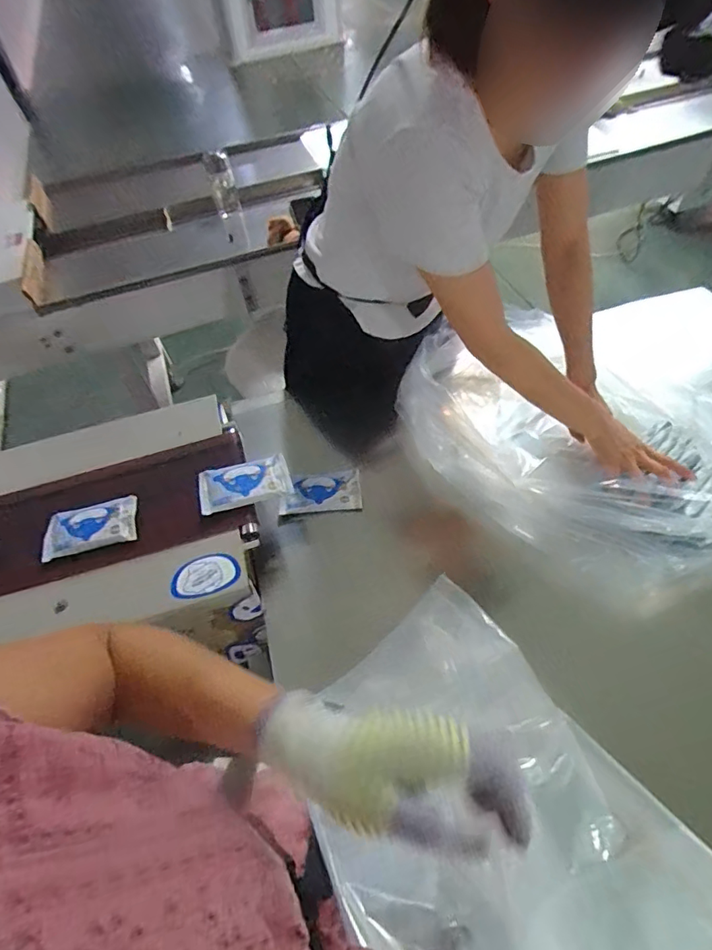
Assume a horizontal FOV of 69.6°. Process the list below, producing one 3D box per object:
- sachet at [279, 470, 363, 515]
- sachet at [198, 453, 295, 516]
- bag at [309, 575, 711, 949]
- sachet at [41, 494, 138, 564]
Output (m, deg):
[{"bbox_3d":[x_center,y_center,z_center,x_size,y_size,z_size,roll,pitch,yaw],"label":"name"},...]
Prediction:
[{"bbox_3d":[-0.062,0.033,0.904,0.141,0.027,0.077,-10,54,-3],"label":"sachet"},{"bbox_3d":[-0.178,0.012,0.817,0.142,0.021,0.077,-13,54,-5],"label":"sachet"},{"bbox_3d":[0.185,0.371,0.486,0.350,0.118,0.542,-8,58,-50],"label":"bag"},{"bbox_3d":[-0.409,0.079,0.785,0.133,0.020,0.076,-16,55,-7],"label":"sachet"}]

